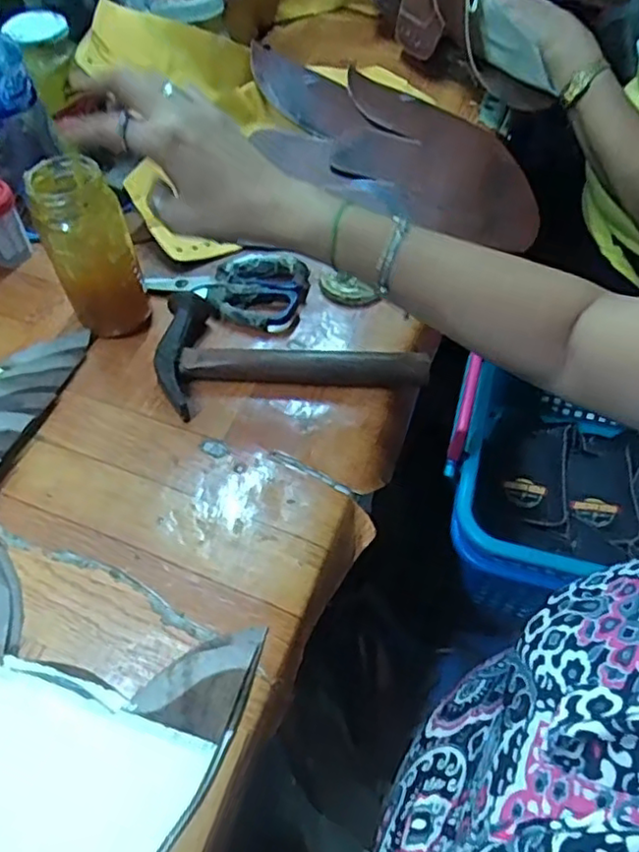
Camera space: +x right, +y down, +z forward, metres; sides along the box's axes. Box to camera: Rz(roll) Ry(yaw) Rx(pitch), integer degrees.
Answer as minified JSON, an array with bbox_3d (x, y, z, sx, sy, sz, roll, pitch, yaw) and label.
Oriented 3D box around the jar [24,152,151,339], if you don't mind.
[{"bbox_3d":[-0.180,-0.134,0.517,0.061,0.145,0.054,-24,43,-16],"label":"jar"}]

